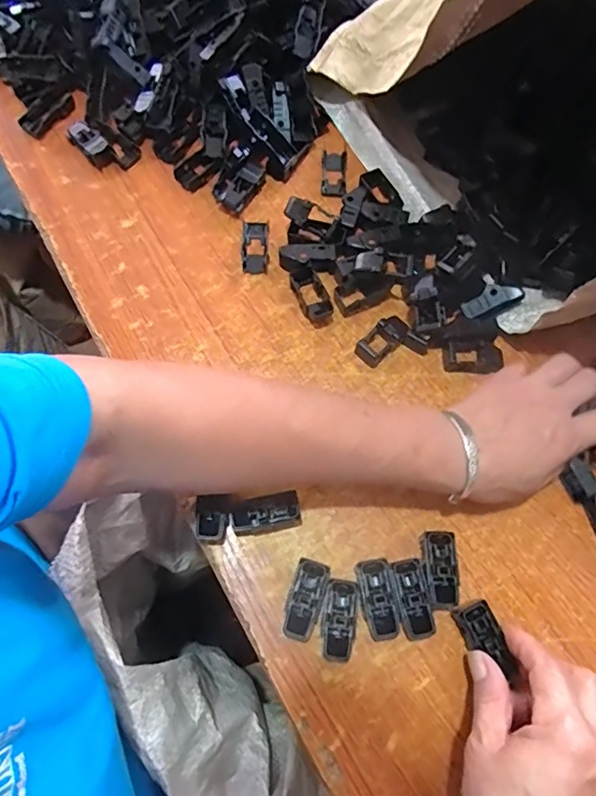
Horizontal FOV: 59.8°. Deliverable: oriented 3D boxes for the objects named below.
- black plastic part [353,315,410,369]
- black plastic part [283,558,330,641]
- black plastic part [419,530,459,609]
[{"bbox_3d":[0.071,-0.049,0.431,0.047,0.016,0.025,-39,75,-15],"label":"black plastic part"},{"bbox_3d":[0.005,0.138,0.355,0.023,0.020,0.051,18,70,5],"label":"black plastic part"},{"bbox_3d":[0.100,0.121,0.368,0.024,0.021,0.050,-2,70,-3],"label":"black plastic part"}]

